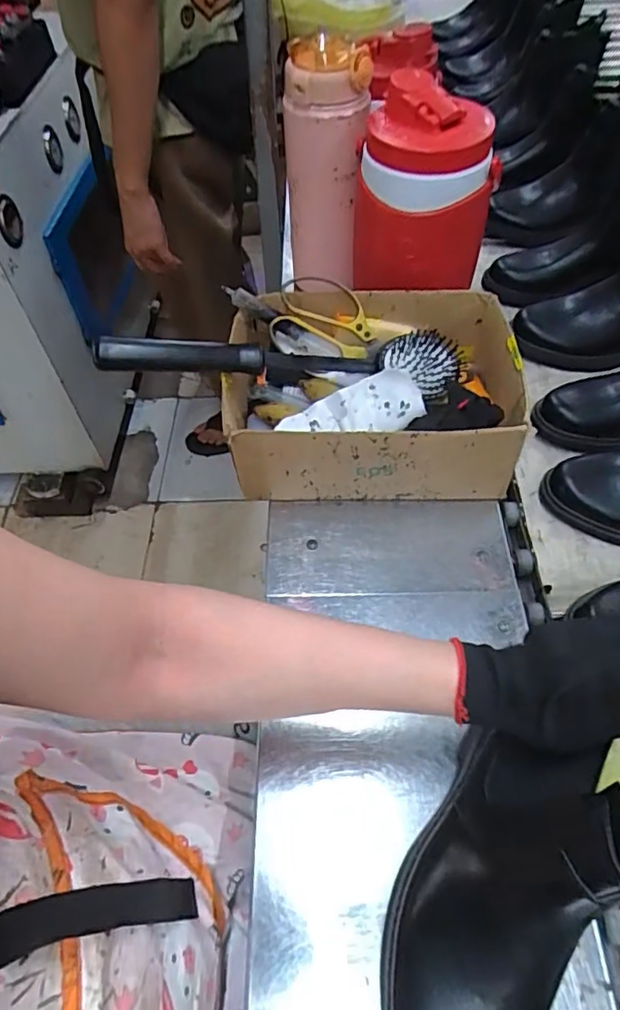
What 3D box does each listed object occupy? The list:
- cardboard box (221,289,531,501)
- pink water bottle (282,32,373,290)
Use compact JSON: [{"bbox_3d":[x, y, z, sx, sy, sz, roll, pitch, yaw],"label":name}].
[{"bbox_3d":[0.061,-0.113,0.593,0.279,0.107,0.202,-2,54,4],"label":"cardboard box"},{"bbox_3d":[0.020,-0.383,0.682,0.099,0.255,0.077,-3,54,3],"label":"pink water bottle"}]

